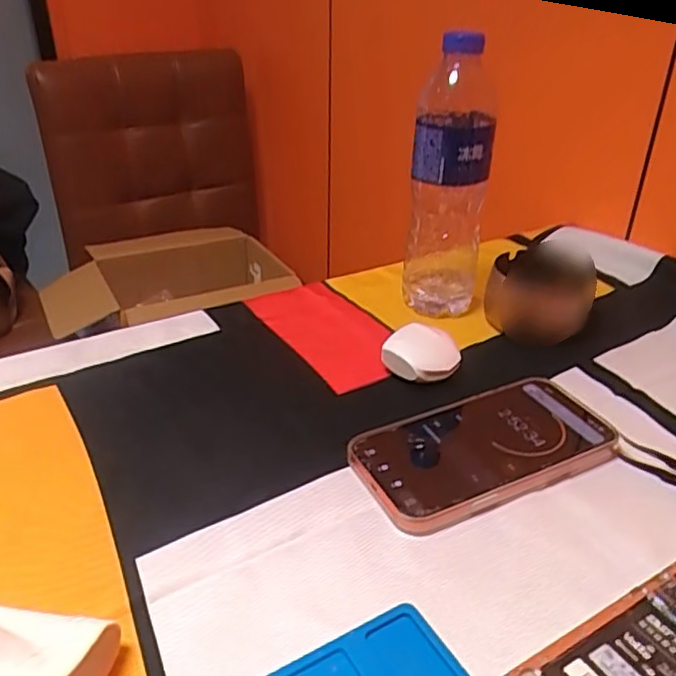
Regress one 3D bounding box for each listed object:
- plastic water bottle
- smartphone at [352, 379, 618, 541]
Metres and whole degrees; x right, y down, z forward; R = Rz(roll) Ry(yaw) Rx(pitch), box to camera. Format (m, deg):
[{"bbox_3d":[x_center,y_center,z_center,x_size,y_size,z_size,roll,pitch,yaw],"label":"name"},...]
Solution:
[{"bbox_3d":[0.093,-0.129,0.544,0.061,0.221,0.061,5,32,7],"label":"plastic water bottle"},{"bbox_3d":[0.094,0.070,0.419,0.167,0.014,0.081,-14,34,-23],"label":"smartphone"}]

